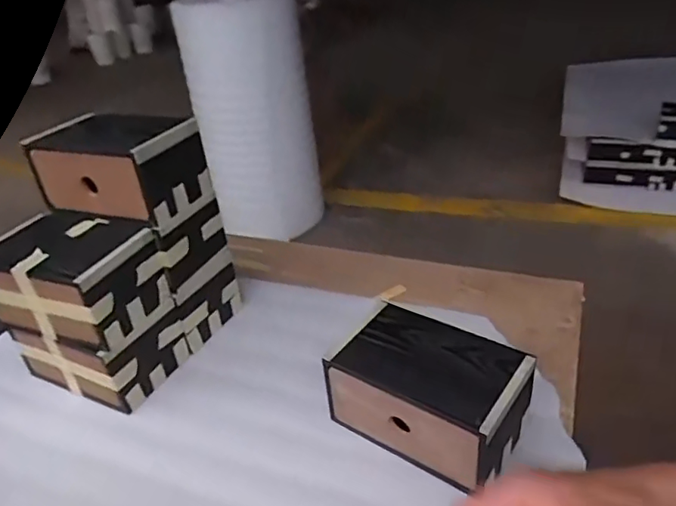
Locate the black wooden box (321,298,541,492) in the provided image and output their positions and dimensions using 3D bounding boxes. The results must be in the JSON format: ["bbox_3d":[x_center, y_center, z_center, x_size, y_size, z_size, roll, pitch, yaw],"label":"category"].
[{"bbox_3d":[0.112,0.167,0.663,0.226,0.108,0.141,18,39,33],"label":"black wooden box"}]

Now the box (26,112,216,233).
[{"bbox_3d":[-0.329,-0.124,0.813,0.228,0.122,0.114,11,36,26],"label":"box"}]

